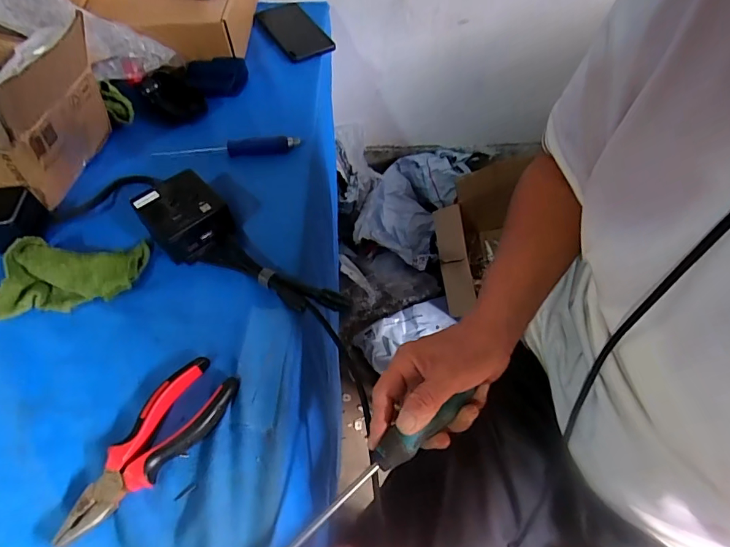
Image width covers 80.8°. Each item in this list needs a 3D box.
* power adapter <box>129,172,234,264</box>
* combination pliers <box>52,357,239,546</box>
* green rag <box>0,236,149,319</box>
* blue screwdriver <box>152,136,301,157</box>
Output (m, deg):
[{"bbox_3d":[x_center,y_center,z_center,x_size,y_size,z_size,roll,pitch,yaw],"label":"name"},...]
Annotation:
[{"bbox_3d":[-0.192,-0.060,0.458,0.075,0.046,0.080,-39,64,-22],"label":"power adapter"},{"bbox_3d":[-0.169,0.140,0.343,0.056,0.018,0.154,27,61,20],"label":"combination pliers"},{"bbox_3d":[-0.300,-0.003,0.435,0.135,0.029,0.073,-7,55,-2],"label":"green rag"},{"bbox_3d":[-0.173,-0.158,0.539,0.178,0.017,0.017,-6,55,-2],"label":"blue screwdriver"}]

